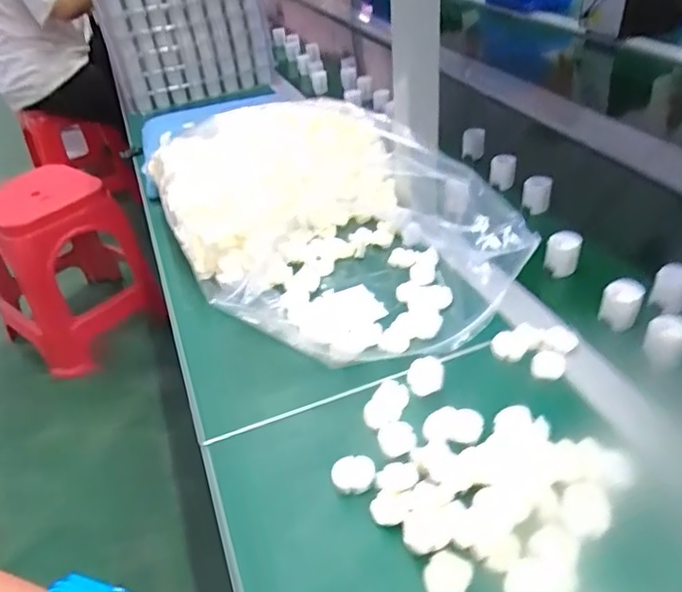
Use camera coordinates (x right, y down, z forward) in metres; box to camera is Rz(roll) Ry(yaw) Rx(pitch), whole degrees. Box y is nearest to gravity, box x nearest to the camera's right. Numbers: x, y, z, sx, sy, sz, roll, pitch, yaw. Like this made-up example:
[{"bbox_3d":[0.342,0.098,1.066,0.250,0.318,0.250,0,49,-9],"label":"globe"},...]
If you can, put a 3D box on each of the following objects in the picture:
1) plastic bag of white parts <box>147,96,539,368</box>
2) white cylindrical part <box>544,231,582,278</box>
[{"bbox_3d":[-0.022,-0.103,0.646,0.305,0.101,0.456,-23,40,-19],"label":"plastic bag of white parts"},{"bbox_3d":[0.235,-0.045,0.607,0.033,0.037,0.033,-5,38,4],"label":"white cylindrical part"}]

